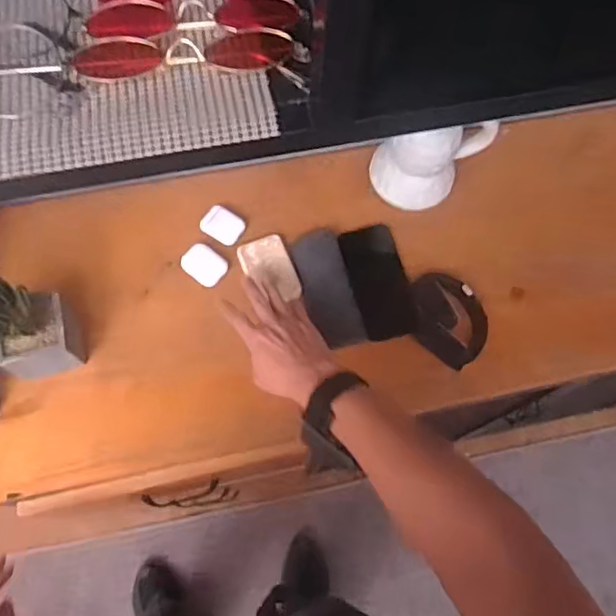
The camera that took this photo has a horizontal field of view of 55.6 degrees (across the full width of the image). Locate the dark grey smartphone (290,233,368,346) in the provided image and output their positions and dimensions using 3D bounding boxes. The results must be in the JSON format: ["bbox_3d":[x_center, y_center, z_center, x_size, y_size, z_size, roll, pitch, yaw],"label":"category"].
[{"bbox_3d":[0.027,-0.029,0.785,0.068,0.011,0.167,-14,68,-3],"label":"dark grey smartphone"}]

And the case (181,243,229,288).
[{"bbox_3d":[-0.141,-0.057,0.799,0.061,0.017,0.047,34,73,9],"label":"case"}]

